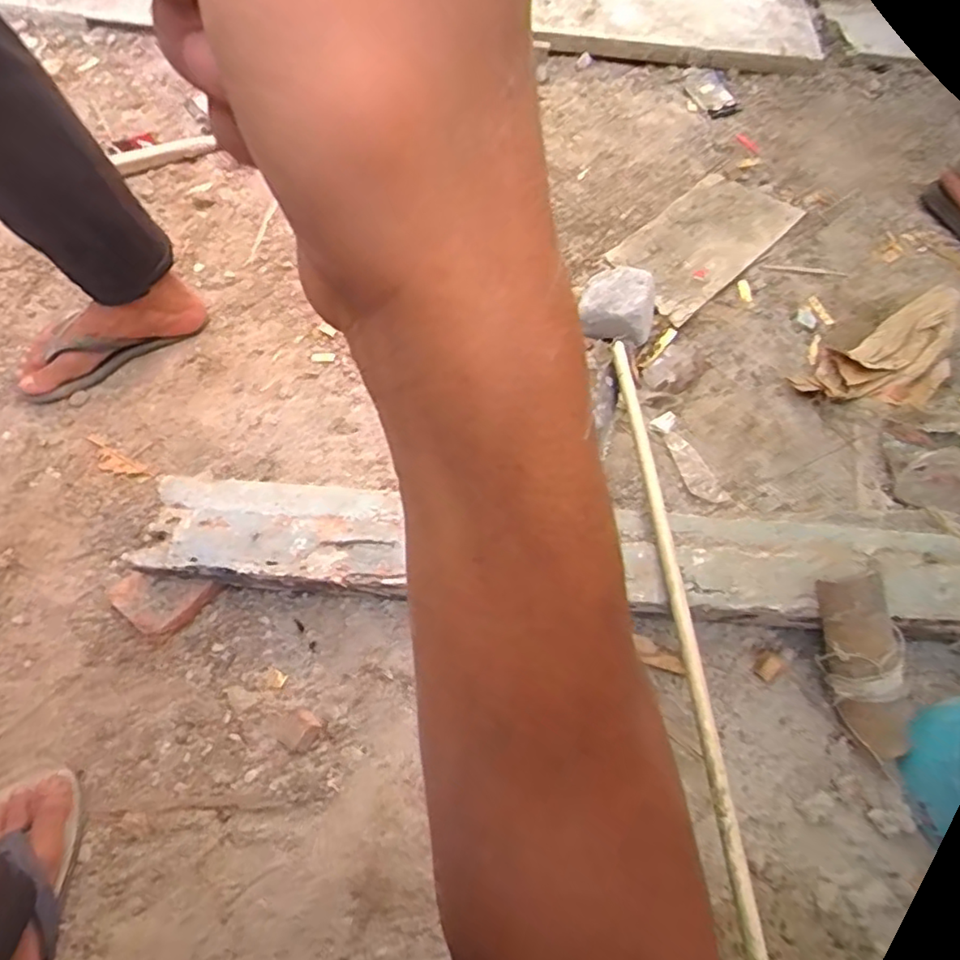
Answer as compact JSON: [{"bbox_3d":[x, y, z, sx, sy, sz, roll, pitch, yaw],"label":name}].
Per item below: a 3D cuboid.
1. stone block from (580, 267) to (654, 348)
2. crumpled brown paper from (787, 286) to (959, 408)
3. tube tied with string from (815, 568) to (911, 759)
[{"bbox_3d":[0.201,-0.252,0.925,0.110,0.076,0.111,20,62,9],"label":"stone block"},{"bbox_3d":[0.602,-0.174,0.915,0.310,0.038,0.132,-25,65,-15],"label":"crumpled brown paper"},{"bbox_3d":[0.419,0.200,0.682,0.075,0.074,0.221,-18,100,-12],"label":"tube tied with string"}]

